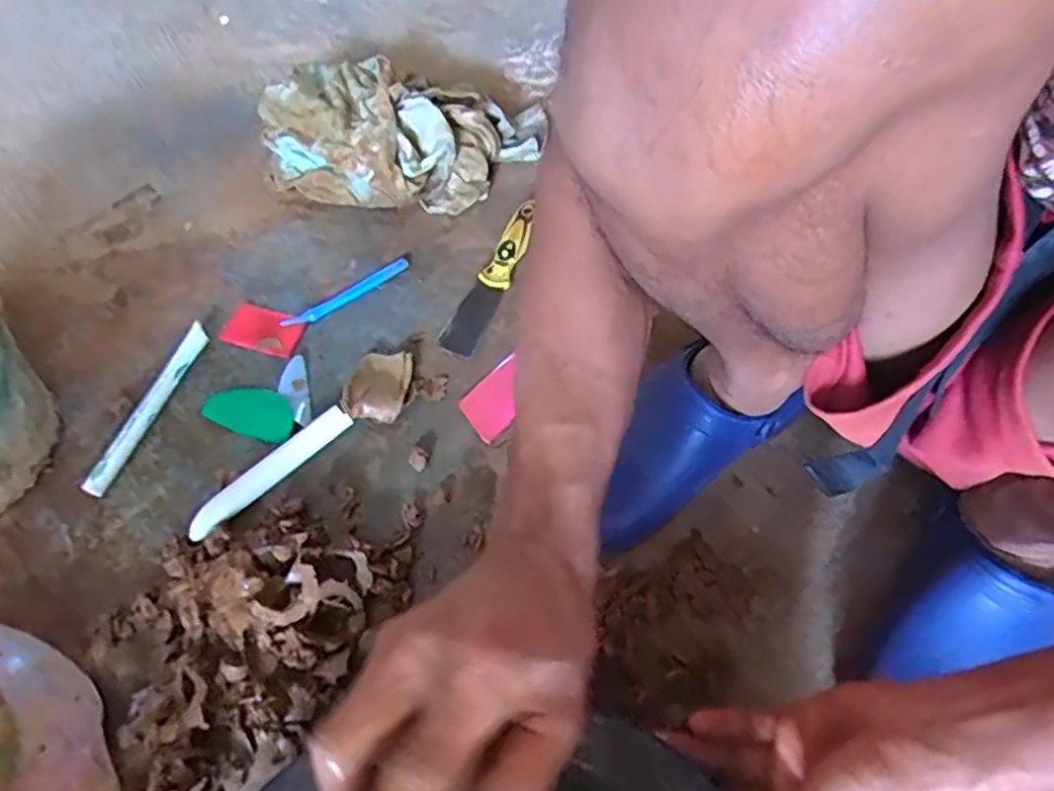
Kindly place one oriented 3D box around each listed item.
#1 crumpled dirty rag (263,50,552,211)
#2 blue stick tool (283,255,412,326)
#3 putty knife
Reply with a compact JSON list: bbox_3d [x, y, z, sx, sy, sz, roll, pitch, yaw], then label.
[{"bbox_3d":[-0.147,-0.291,0.738,0.300,0.075,0.207,17,60,11],"label":"crumpled dirty rag"},{"bbox_3d":[-0.177,-0.101,0.663,0.136,0.008,0.018,-34,64,-18],"label":"blue stick tool"},{"bbox_3d":[-0.035,-0.117,0.657,0.034,0.028,0.178,20,61,13],"label":"putty knife"}]

